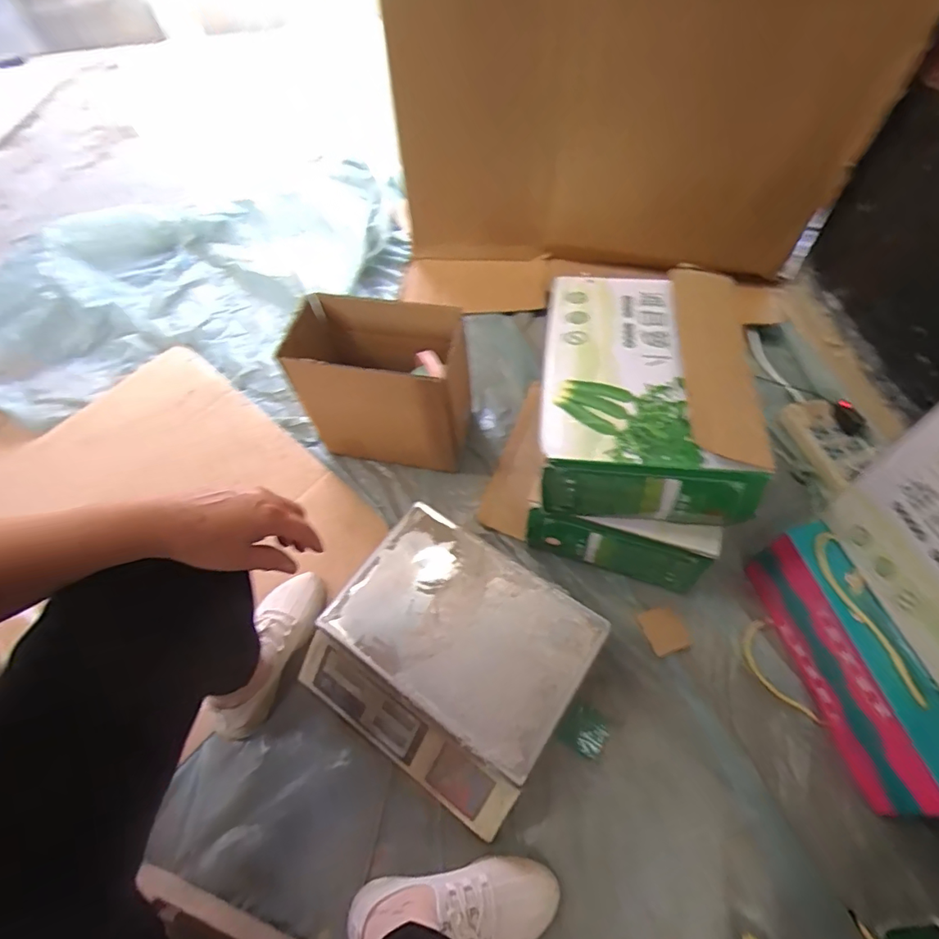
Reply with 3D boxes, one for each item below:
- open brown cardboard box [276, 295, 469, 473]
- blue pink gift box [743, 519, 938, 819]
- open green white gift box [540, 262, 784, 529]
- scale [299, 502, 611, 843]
[{"bbox_3d":[-0.147,-0.131,0.909,0.286,0.283,0.128,2,58,5],"label":"open brown cardboard box"},{"bbox_3d":[0.490,0.250,0.669,0.083,0.131,0.329,-15,58,-6],"label":"blue pink gift box"},{"bbox_3d":[0.251,-0.113,0.727,0.297,0.138,0.369,8,59,9],"label":"open green white gift box"},{"bbox_3d":[-0.029,0.260,0.718,0.323,0.112,0.295,30,64,20],"label":"scale"}]

